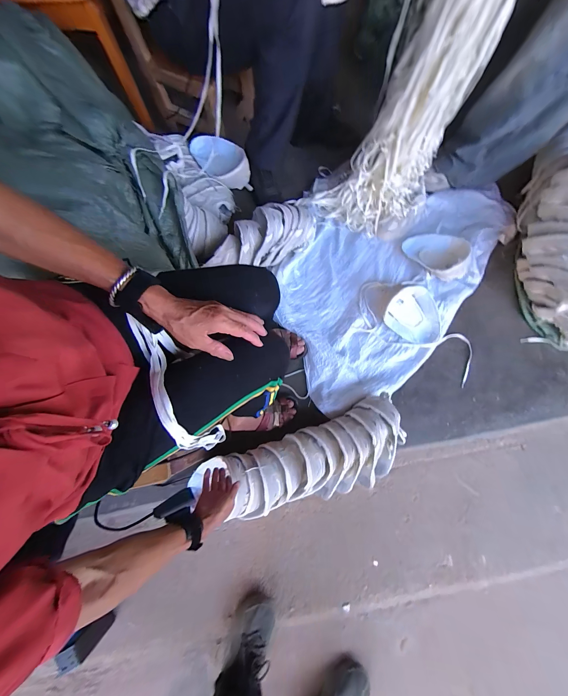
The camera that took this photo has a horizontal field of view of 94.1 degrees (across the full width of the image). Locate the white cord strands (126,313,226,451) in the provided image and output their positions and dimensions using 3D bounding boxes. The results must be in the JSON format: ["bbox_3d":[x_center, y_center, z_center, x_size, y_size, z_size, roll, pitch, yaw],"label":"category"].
[{"bbox_3d":[-0.182,0.102,0.470,0.041,0.322,0.118,-17,34,-3],"label":"white cord strands"}]

